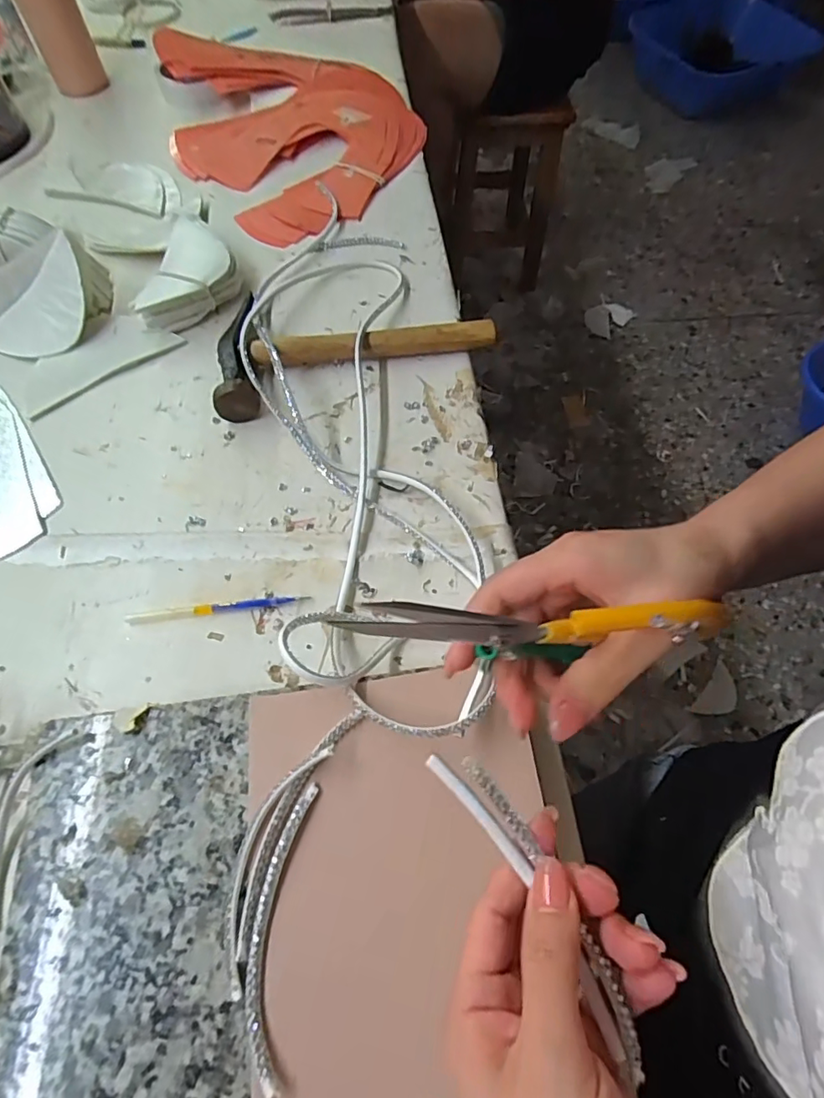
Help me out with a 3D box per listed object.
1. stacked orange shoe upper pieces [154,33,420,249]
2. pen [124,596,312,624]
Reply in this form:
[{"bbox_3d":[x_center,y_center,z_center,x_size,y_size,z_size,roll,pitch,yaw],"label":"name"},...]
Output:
[{"bbox_3d":[-0.137,-0.500,0.619,0.277,0.045,0.365,-26,66,-12],"label":"stacked orange shoe upper pieces"},{"bbox_3d":[-0.132,0.041,0.369,0.122,0.004,0.008,-6,63,-3],"label":"pen"}]

